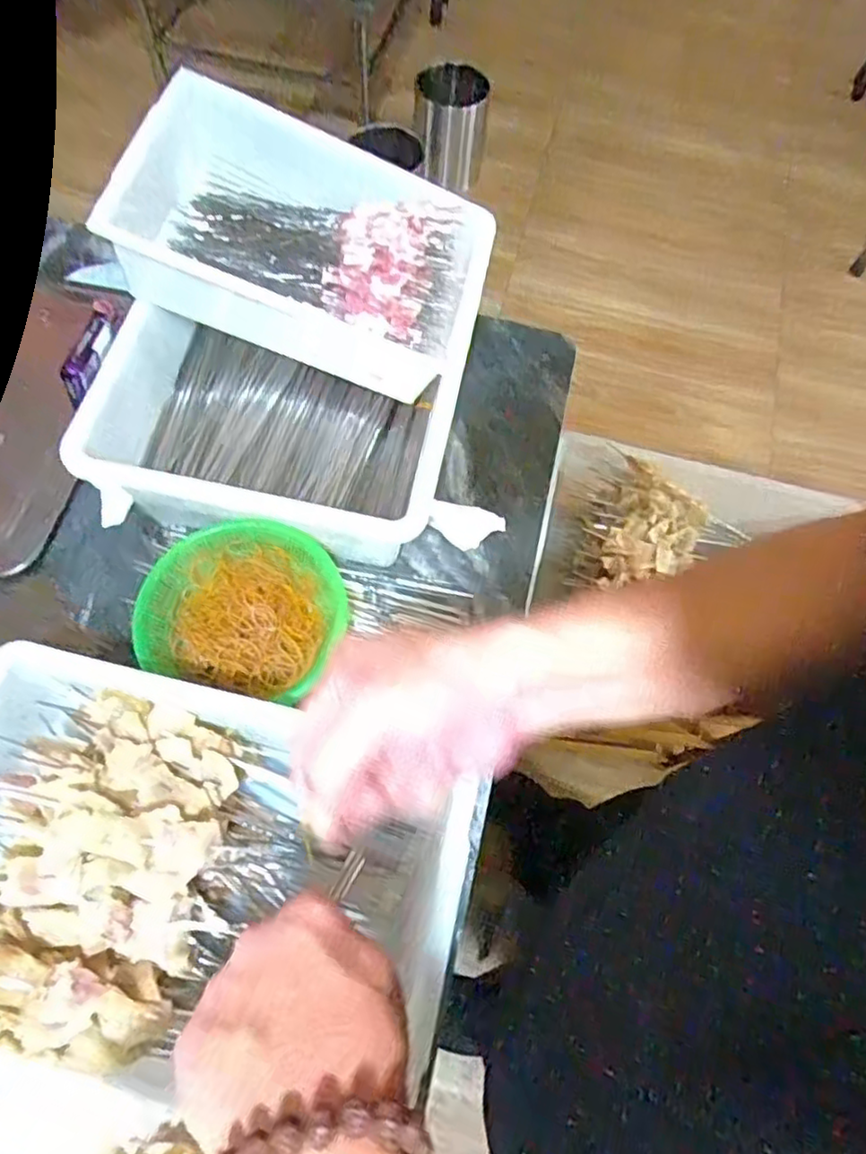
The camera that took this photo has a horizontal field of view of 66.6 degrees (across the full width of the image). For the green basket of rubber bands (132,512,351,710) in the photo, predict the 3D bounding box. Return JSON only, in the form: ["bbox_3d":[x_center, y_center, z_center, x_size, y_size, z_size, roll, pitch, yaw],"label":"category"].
[{"bbox_3d":[-0.181,0.030,0.649,0.178,0.058,0.175,1,67,-3],"label":"green basket of rubber bands"}]

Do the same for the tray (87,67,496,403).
[{"bbox_3d":[-0.125,-0.344,0.669,0.364,0.083,0.220,16,82,-2],"label":"tray"}]

